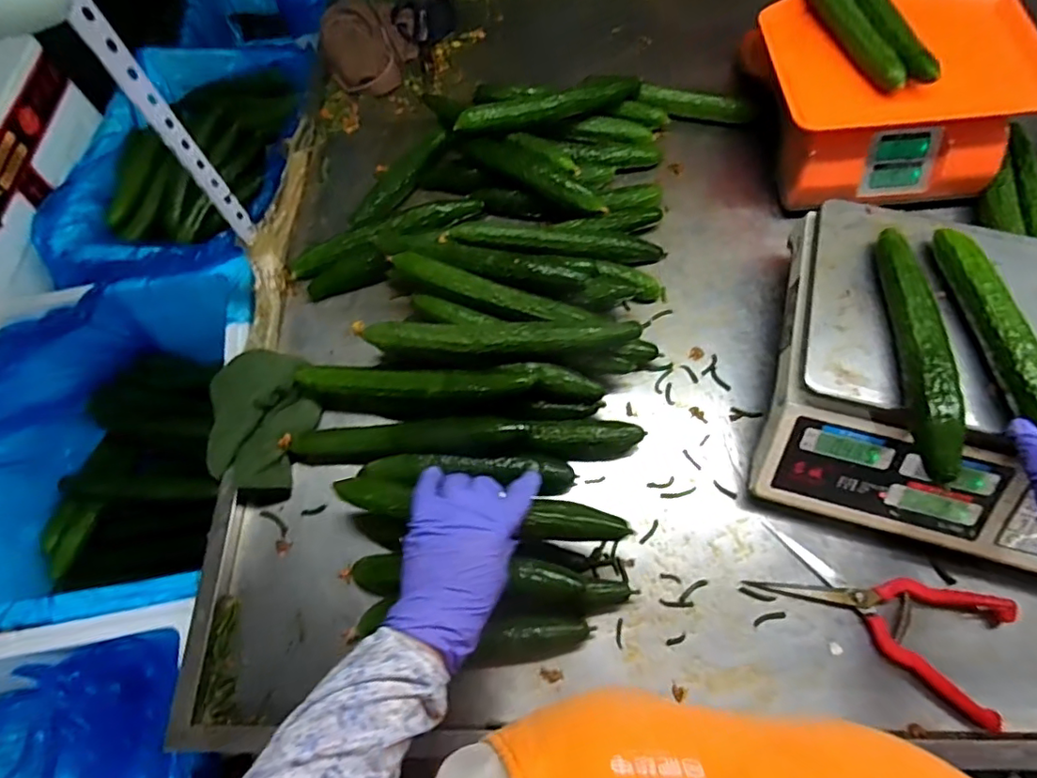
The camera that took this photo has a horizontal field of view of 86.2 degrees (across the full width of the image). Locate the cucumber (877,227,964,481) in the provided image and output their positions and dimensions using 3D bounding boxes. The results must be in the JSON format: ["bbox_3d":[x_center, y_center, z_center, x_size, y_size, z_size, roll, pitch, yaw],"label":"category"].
[{"bbox_3d":[0.339,-0.042,0.467,0.028,0.031,0.231,5,67,5],"label":"cucumber"}]

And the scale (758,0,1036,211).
[{"bbox_3d":[0.437,-0.366,0.681,0.284,0.128,0.269,-6,66,0],"label":"scale"}]

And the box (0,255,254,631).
[{"bbox_3d":[-0.534,0.080,0.765,0.396,0.220,0.448,-8,66,-1],"label":"box"}]

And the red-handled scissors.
[{"bbox_3d":[0.329,0.198,0.510,0.210,0.020,0.106,26,70,13],"label":"red-handled scissors"}]

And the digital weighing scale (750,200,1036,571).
[{"bbox_3d":[0.418,-0.005,0.531,0.325,0.122,0.297,15,68,9],"label":"digital weighing scale"}]

